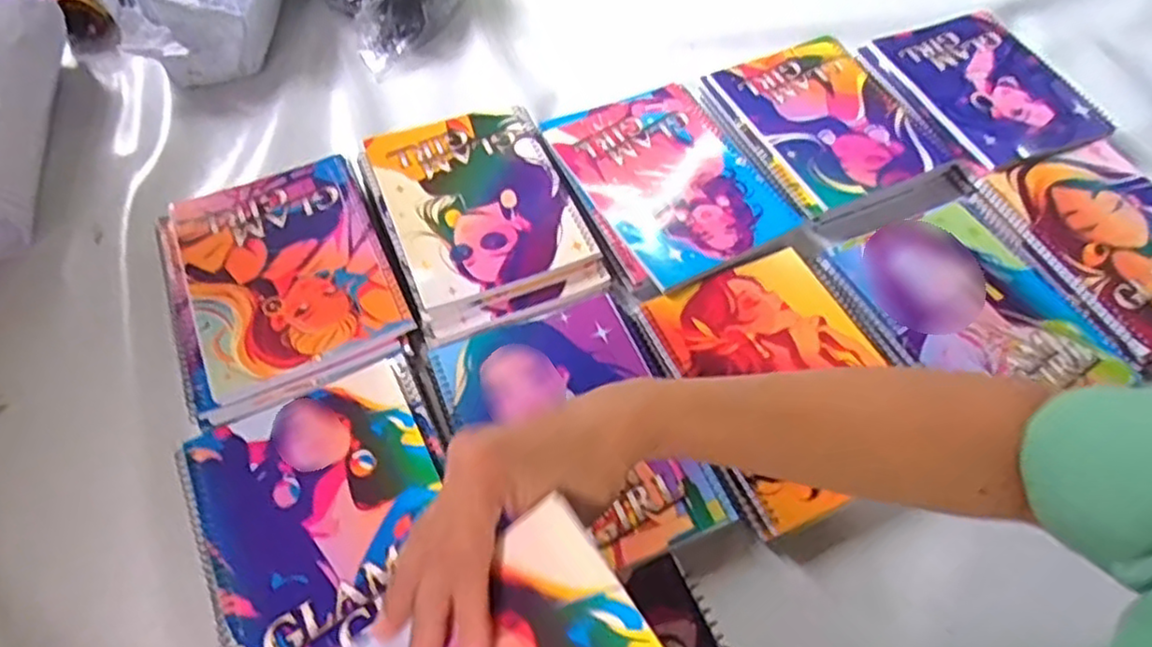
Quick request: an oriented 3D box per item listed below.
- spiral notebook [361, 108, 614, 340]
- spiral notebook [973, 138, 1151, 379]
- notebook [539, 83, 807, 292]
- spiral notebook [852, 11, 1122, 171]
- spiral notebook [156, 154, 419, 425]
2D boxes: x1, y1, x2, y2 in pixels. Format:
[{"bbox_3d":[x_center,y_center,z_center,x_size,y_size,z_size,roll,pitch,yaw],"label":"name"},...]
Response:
[{"bbox_3d":[-0.082,-0.101,0.599,0.154,0.012,0.213,-19,61,-13],"label":"spiral notebook"},{"bbox_3d":[0.472,-0.069,0.603,0.149,0.017,0.215,-20,61,-13],"label":"spiral notebook"},{"bbox_3d":[0.082,-0.135,0.624,0.147,0.013,0.207,-26,63,-16],"label":"notebook"},{"bbox_3d":[0.404,-0.241,0.700,0.153,0.016,0.193,-19,61,-13],"label":"spiral notebook"},{"bbox_3d":[-0.235,-0.037,0.562,0.166,0.026,0.205,-22,62,-14],"label":"spiral notebook"}]

